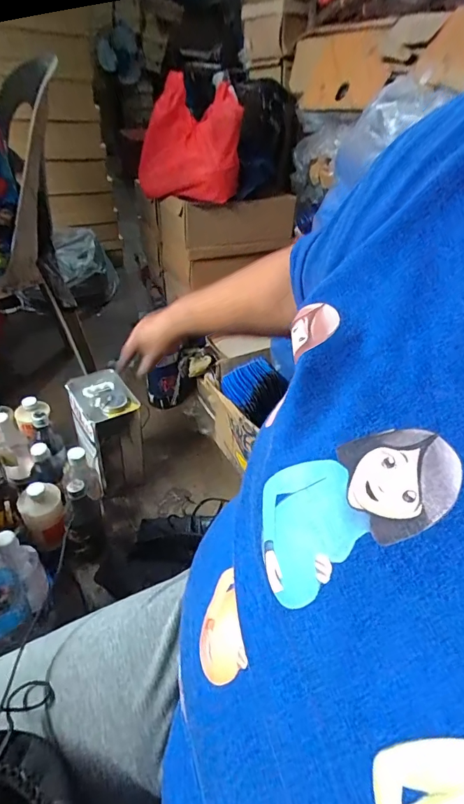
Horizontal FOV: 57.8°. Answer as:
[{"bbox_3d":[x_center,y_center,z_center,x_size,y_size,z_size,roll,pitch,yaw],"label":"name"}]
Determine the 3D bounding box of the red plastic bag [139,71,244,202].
[{"bbox_3d":[-0.095,-0.592,0.958,0.223,0.218,0.130,-2,38,-9],"label":"red plastic bag"}]

